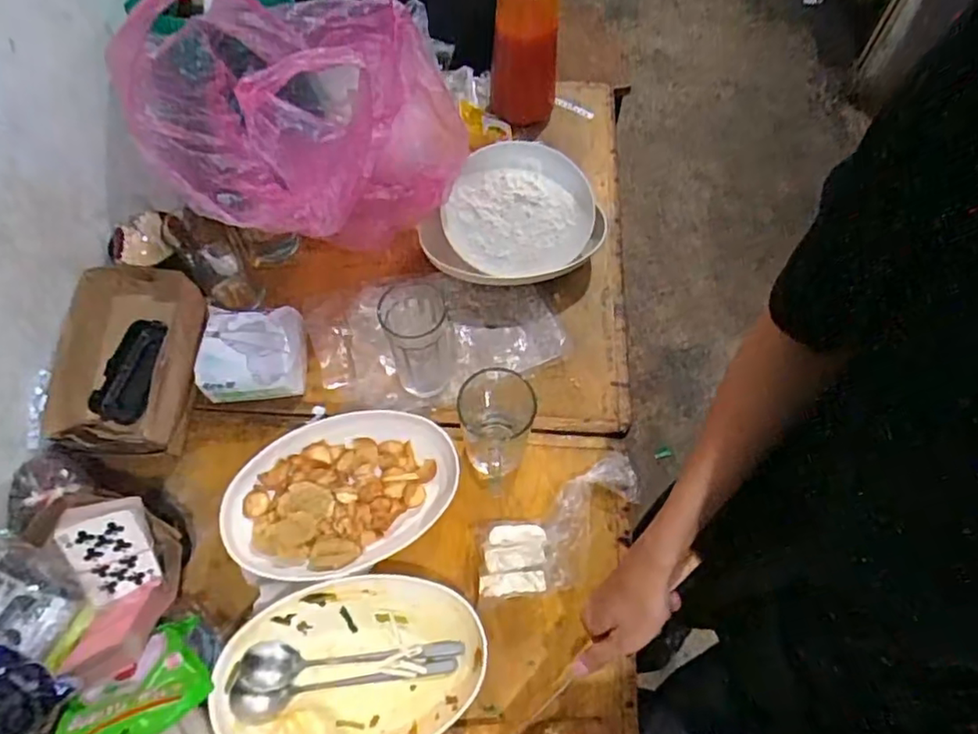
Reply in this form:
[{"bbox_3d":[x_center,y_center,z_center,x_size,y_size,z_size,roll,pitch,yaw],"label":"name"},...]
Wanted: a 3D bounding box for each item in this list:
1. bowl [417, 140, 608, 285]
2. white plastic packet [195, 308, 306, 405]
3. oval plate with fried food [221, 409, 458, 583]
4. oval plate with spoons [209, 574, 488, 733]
[{"bbox_3d":[0.035,-0.196,0.775,0.223,0.075,0.200,5,63,2],"label":"bowl"},{"bbox_3d":[-0.268,-0.018,0.690,0.112,0.074,0.100,-8,63,-4],"label":"white plastic packet"},{"bbox_3d":[-0.149,0.130,0.625,0.238,0.037,0.153,-26,66,-13],"label":"oval plate with fried food"},{"bbox_3d":[-0.124,0.278,0.554,0.233,0.038,0.151,-11,63,-6],"label":"oval plate with spoons"}]

